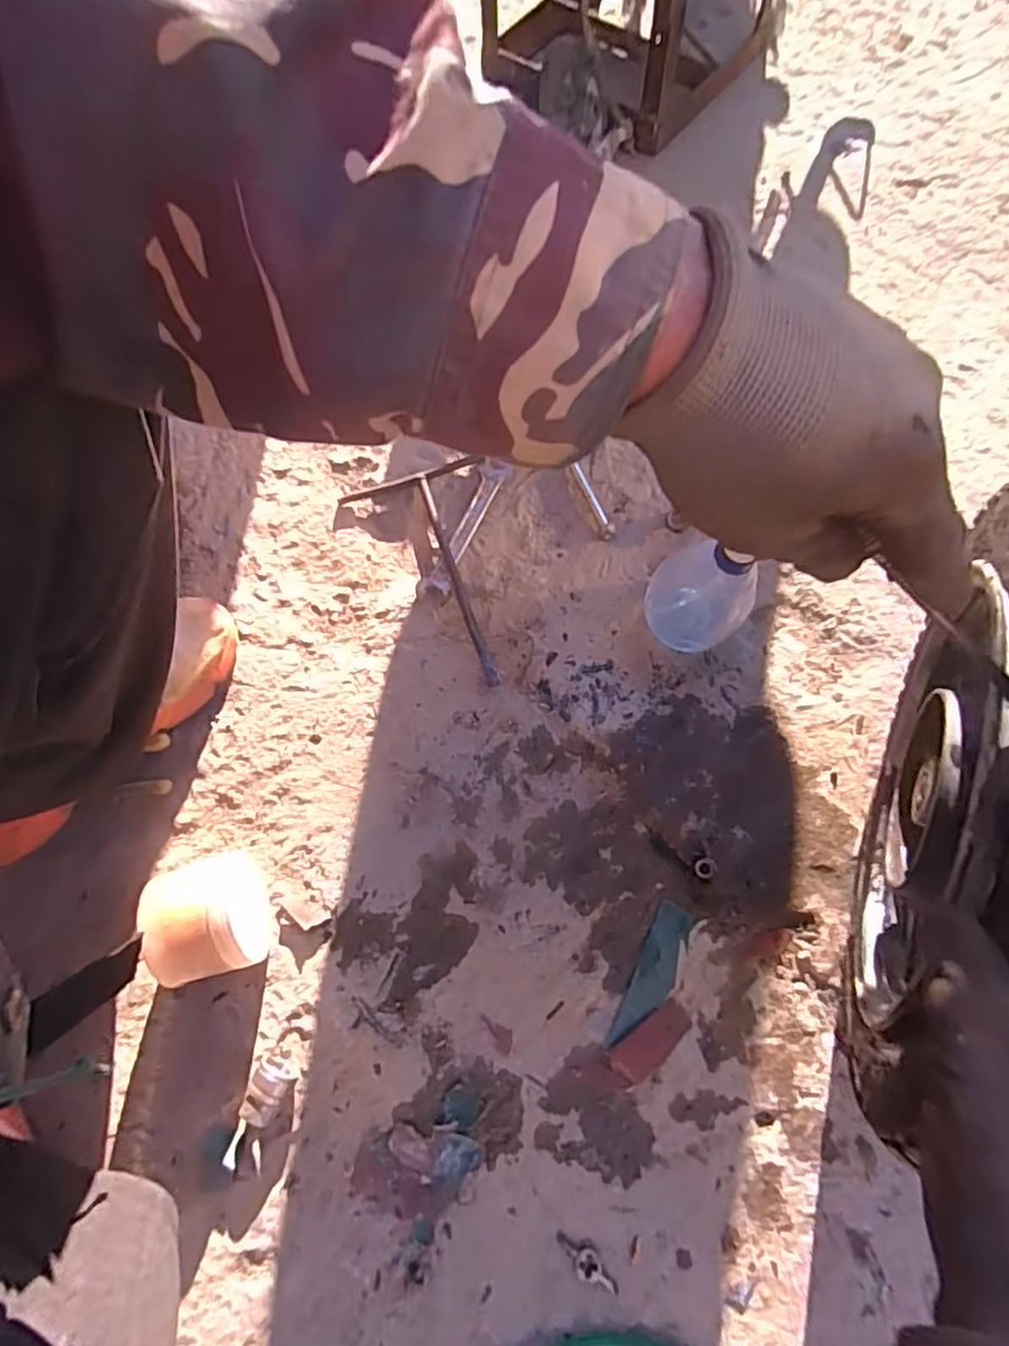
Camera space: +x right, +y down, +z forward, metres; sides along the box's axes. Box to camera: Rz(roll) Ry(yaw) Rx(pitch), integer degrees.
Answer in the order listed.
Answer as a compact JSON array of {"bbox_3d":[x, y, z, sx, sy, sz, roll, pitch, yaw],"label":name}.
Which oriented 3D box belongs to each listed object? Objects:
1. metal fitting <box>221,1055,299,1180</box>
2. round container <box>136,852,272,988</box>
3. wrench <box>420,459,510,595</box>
[{"bbox_3d":[-0.188,0.336,0.482,0.029,0.030,0.079,20,73,9],"label":"metal fitting"},{"bbox_3d":[-0.224,0.189,0.502,0.077,0.086,0.086,-12,70,-3],"label":"round container"},{"bbox_3d":[-0.039,-0.148,0.648,0.027,0.012,0.153,23,74,10],"label":"wrench"}]

